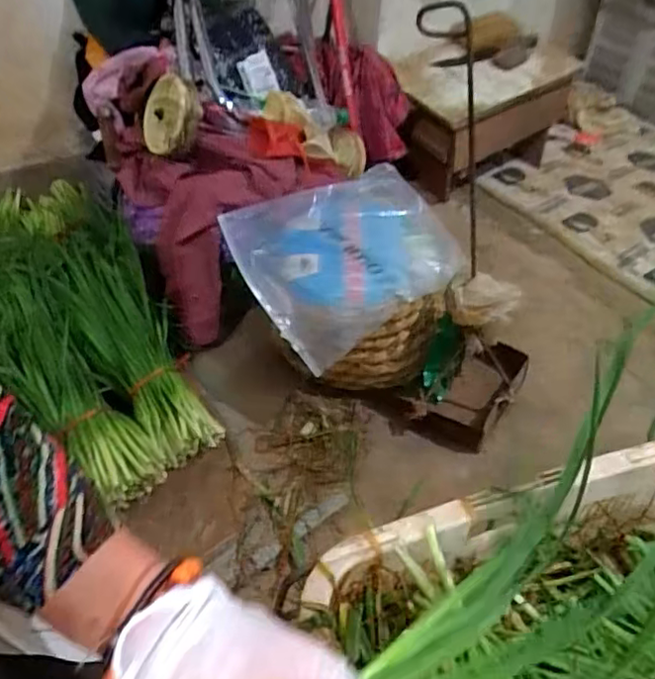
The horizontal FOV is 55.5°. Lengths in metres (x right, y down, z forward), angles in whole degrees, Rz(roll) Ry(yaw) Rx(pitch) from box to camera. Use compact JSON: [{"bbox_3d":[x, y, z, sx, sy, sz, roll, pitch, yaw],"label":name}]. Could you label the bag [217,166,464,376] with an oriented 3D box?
[{"bbox_3d":[0.051,-0.160,1.070,0.398,0.086,0.288,-30,72,-22],"label":"bag"}]

